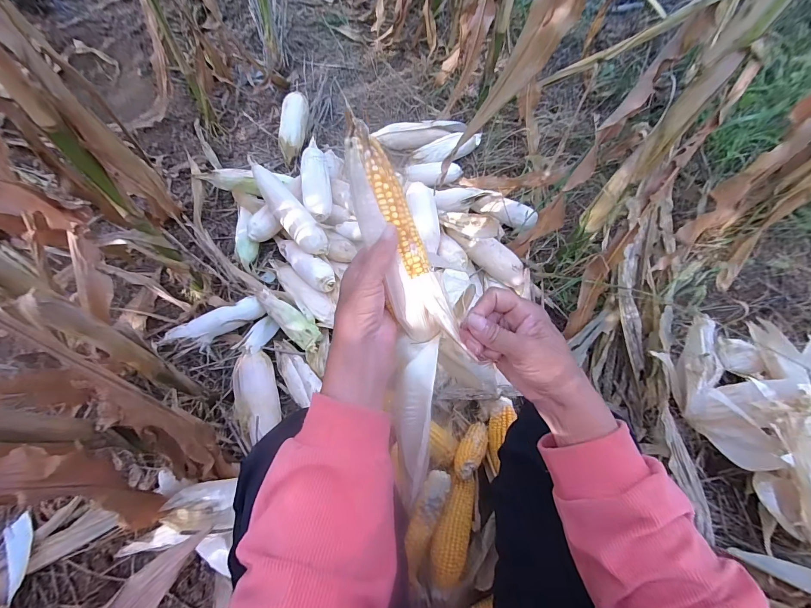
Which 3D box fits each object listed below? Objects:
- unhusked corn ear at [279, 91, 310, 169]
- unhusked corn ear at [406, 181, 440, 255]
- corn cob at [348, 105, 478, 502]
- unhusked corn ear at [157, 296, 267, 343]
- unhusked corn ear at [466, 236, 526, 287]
[{"bbox_3d":[-0.315,-0.494,0.976,0.077,0.054,0.237,-2,63,-3],"label":"unhusked corn ear"},{"bbox_3d":[0.044,-0.191,0.774,0.069,0.054,0.189,-13,64,-8],"label":"unhusked corn ear"},{"bbox_3d":[0.007,0.014,0.340,0.074,0.046,0.374,-10,97,-7],"label":"corn cob"},{"bbox_3d":[-0.398,0.042,0.712,0.207,0.039,0.054,-18,65,-11],"label":"unhusked corn ear"},{"bbox_3d":[0.208,-0.100,0.763,0.139,0.056,0.058,41,68,18],"label":"unhusked corn ear"}]

